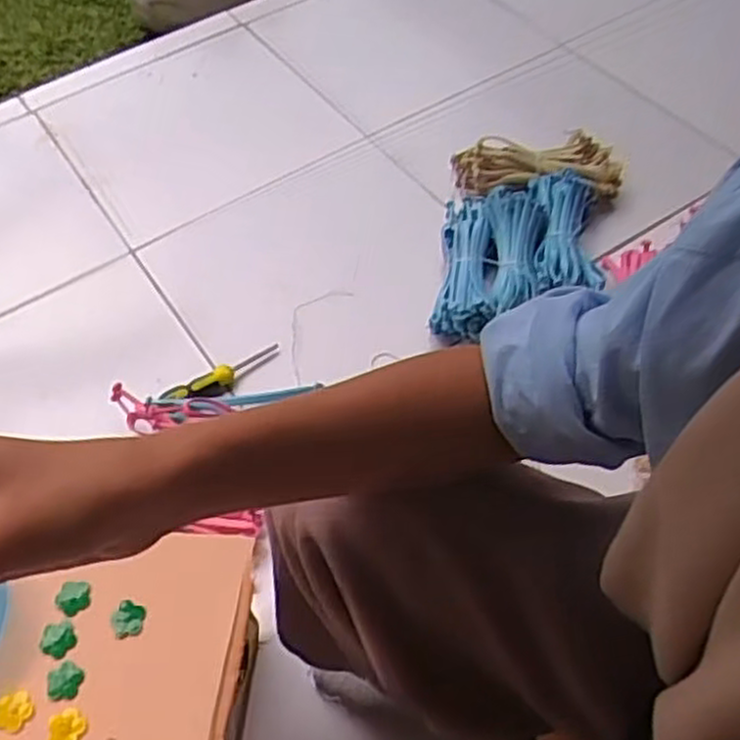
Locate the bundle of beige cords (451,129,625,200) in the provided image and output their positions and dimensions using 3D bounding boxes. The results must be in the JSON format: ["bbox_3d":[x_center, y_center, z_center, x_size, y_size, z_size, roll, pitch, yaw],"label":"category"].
[{"bbox_3d":[0.225,-0.275,1.052,0.227,0.063,0.074,5,55,7],"label":"bundle of beige cords"}]

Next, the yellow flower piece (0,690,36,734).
[{"bbox_3d":[-0.229,0.219,0.494,0.026,0.004,0.024,-2,55,2],"label":"yellow flower piece"}]

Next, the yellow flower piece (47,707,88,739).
[{"bbox_3d":[-0.191,0.226,0.484,0.024,0.004,0.024,-2,55,2],"label":"yellow flower piece"}]

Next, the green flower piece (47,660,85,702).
[{"bbox_3d":[-0.200,0.204,0.503,0.022,0.006,0.024,-2,55,2],"label":"green flower piece"}]

